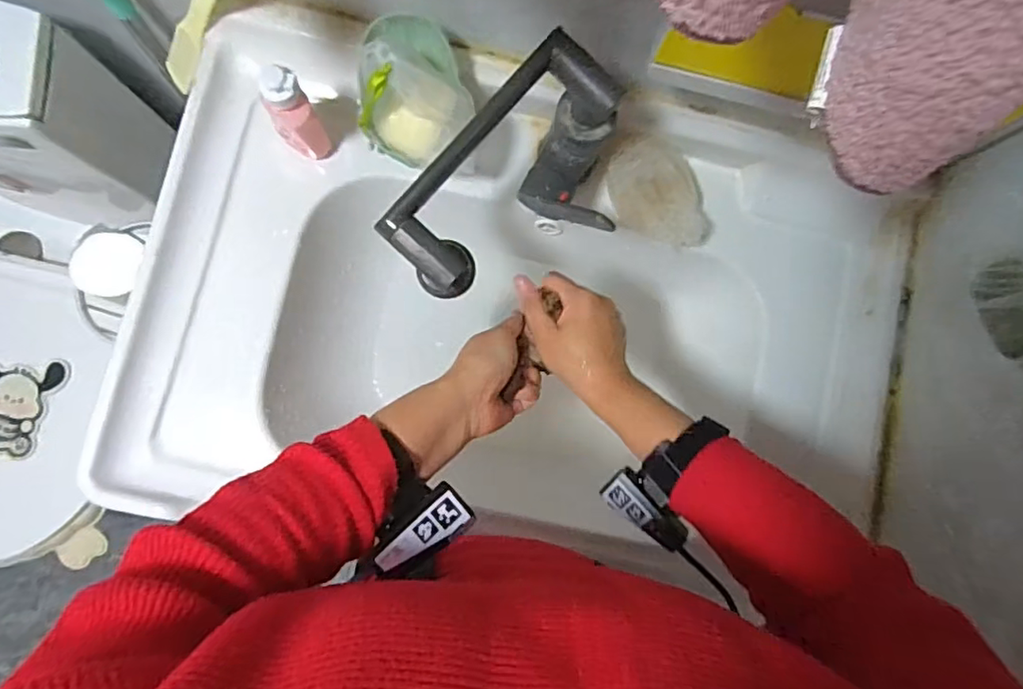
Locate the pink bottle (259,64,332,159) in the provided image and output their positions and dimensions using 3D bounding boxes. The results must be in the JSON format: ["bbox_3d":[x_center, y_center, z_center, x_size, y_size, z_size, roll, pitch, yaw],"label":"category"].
[{"bbox_3d":[-0.188,-0.198,0.504,0.037,0.110,0.029,-30,86,-8],"label":"pink bottle"}]

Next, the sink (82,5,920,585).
[{"bbox_3d":[0.020,-0.061,0.598,0.738,0.177,0.472,5,83,-4],"label":"sink"}]

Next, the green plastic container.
[{"bbox_3d":[-0.078,-0.215,0.486,0.095,0.077,0.100,6,83,-4],"label":"green plastic container"}]

